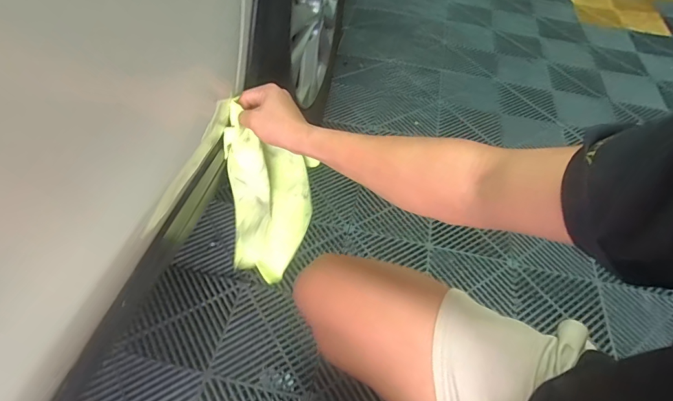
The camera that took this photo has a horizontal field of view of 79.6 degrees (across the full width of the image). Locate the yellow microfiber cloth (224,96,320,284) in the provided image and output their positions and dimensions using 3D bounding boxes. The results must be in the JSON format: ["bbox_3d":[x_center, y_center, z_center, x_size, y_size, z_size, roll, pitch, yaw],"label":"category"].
[{"bbox_3d":[-0.126,-0.005,0.757,0.162,0.419,0.065,-23,52,-20],"label":"yellow microfiber cloth"}]

